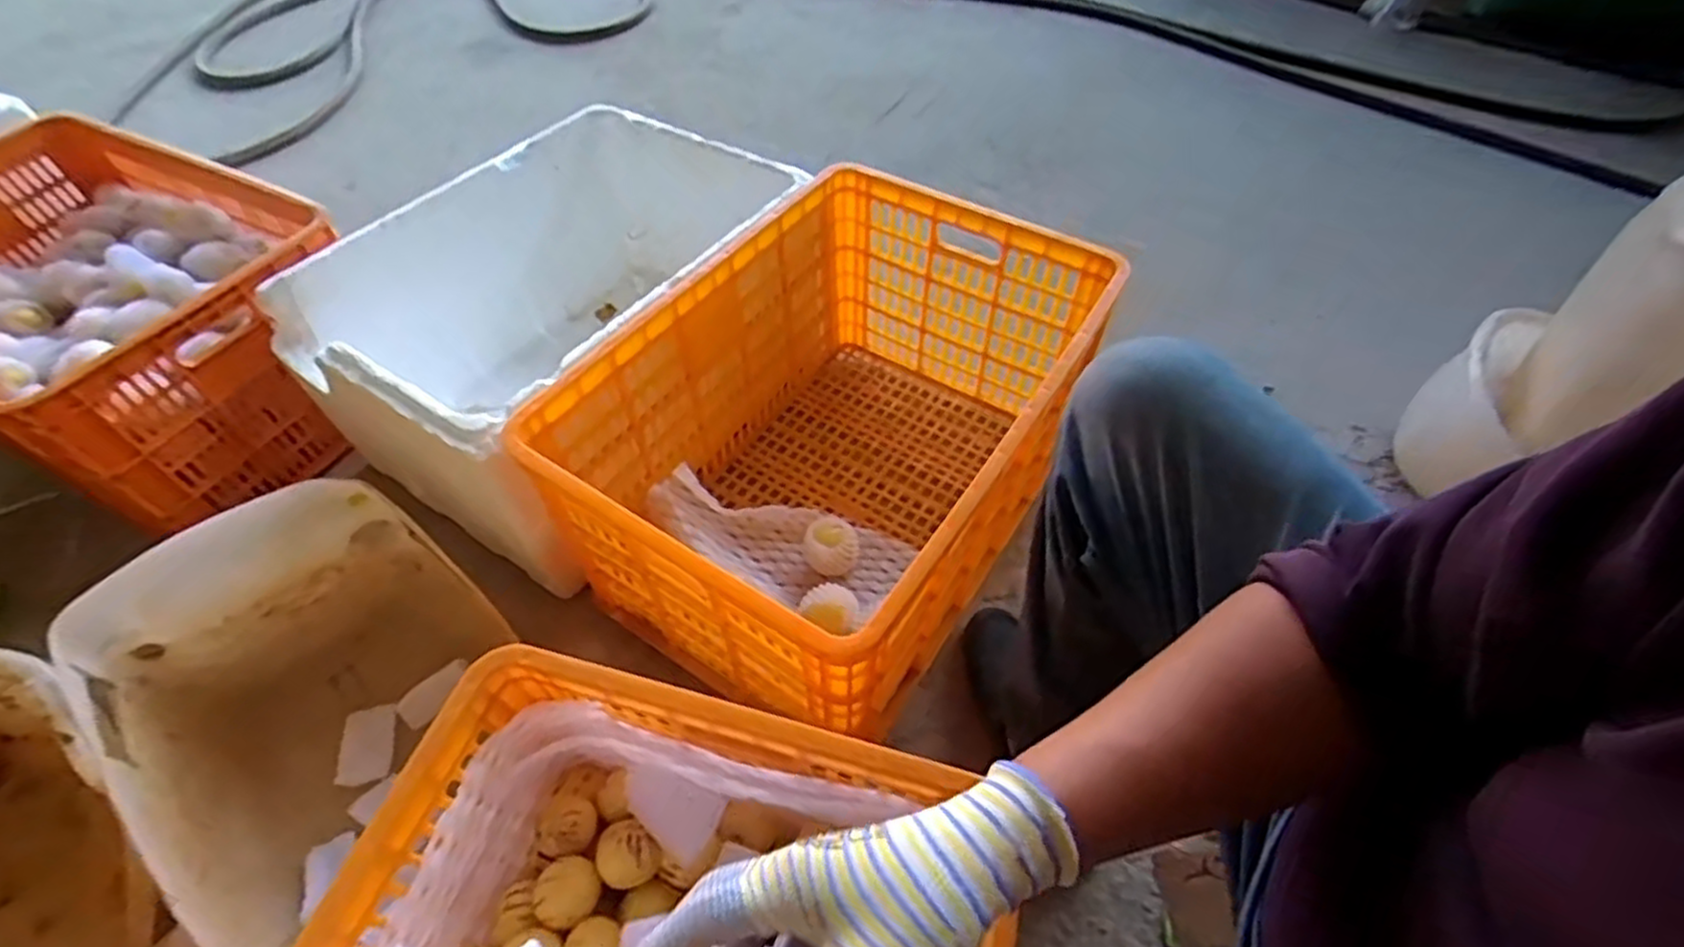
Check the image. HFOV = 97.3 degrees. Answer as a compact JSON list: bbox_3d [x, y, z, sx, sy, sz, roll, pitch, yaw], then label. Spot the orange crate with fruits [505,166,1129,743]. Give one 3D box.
[{"bbox_3d":[-0.001,-0.041,0.884,0.424,0.316,0.582,30,59,21],"label":"orange crate with fruits"}]

